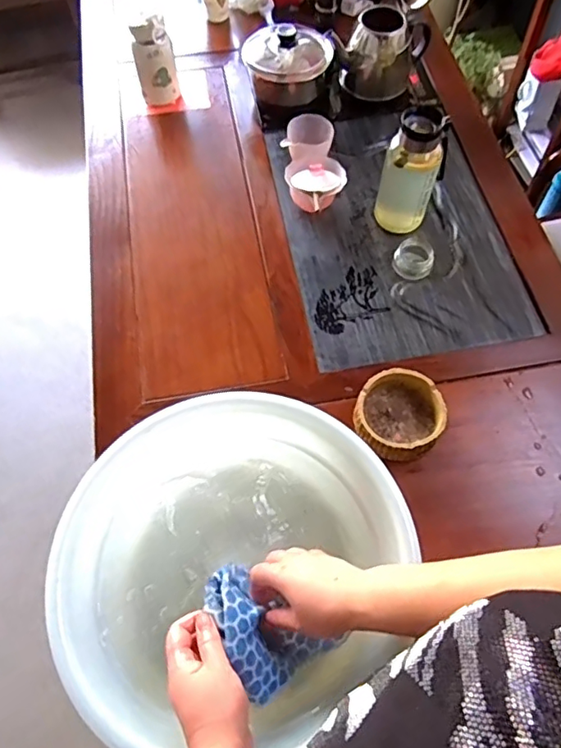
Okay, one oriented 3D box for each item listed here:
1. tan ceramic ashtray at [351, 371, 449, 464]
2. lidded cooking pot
[{"bbox_3d":[0.167,0.059,0.765,0.120,0.052,0.129,22,65,11],"label":"tan ceramic ashtray"},{"bbox_3d":[0.016,-0.600,1.026,0.163,0.118,0.145,-5,63,-2],"label":"lidded cooking pot"}]

